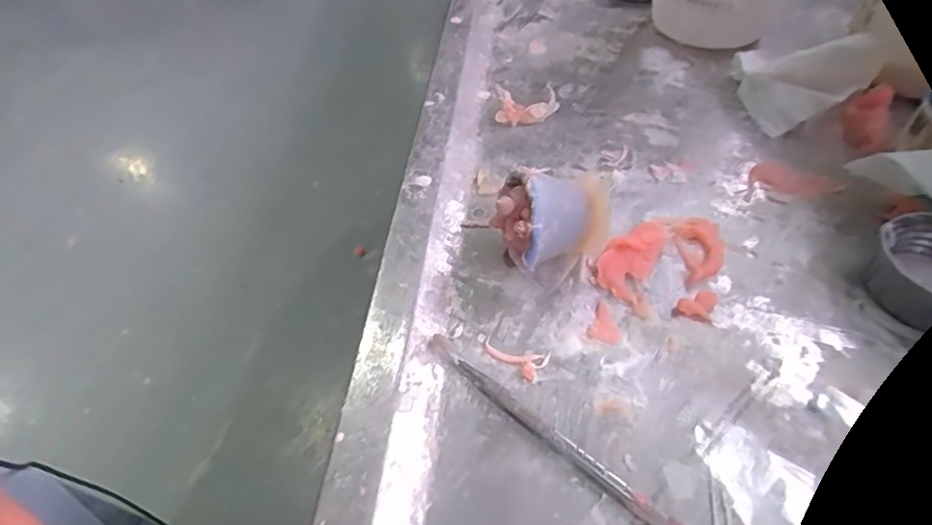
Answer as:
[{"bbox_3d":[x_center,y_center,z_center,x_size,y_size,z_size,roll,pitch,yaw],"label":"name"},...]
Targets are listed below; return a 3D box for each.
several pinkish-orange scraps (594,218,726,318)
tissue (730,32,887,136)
[{"bbox_3d":[0.091,-0.003,0.251,0.068,0.006,0.038,-30,55,-25],"label":"several pinkish-orange scraps"},{"bbox_3d":[0.191,-0.117,0.329,0.051,0.046,0.069,-11,49,-10],"label":"tissue"}]

